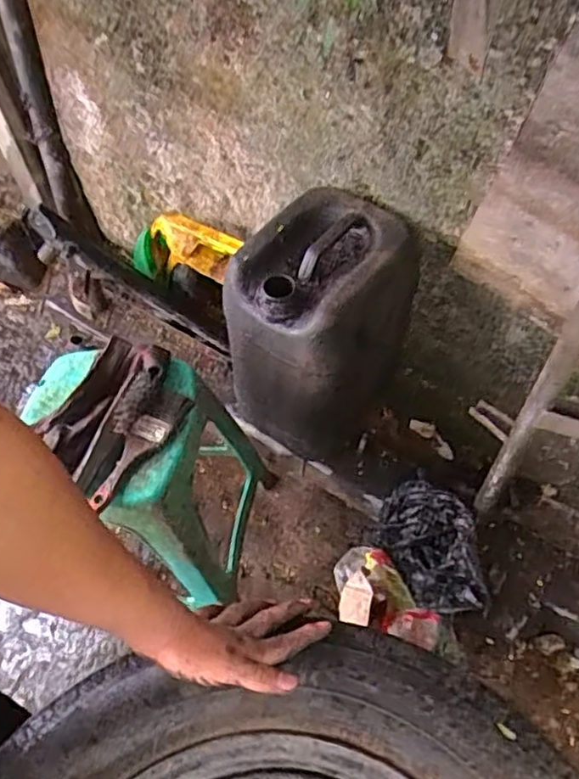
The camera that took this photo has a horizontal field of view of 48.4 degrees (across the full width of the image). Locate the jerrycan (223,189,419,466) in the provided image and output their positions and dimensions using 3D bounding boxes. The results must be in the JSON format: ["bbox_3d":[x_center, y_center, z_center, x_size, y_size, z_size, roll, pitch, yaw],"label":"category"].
[{"bbox_3d":[0.048,-0.103,1.076,0.207,0.367,0.290,26,62,19],"label":"jerrycan"}]

